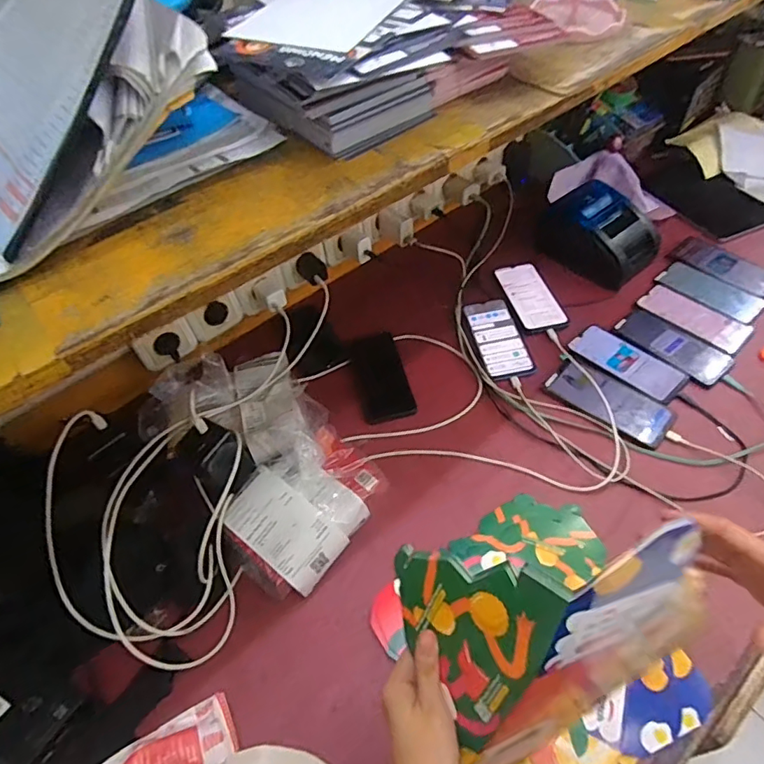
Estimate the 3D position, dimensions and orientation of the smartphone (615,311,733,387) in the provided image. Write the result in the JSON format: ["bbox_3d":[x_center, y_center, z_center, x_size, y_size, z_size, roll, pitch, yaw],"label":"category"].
[{"bbox_3d":[0.450,-0.059,0.799,0.081,0.004,0.161,-35,55,-21],"label":"smartphone"}]

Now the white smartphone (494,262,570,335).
[{"bbox_3d":[0.252,-0.146,0.884,0.078,0.013,0.166,-13,50,-5],"label":"white smartphone"}]

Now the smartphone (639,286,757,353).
[{"bbox_3d":[0.501,-0.106,0.832,0.075,0.006,0.161,-38,57,-24],"label":"smartphone"}]

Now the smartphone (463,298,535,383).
[{"bbox_3d":[0.187,-0.071,0.833,0.072,0.014,0.164,-12,50,-4],"label":"smartphone"}]

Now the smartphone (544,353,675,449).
[{"bbox_3d":[0.325,0.020,0.735,0.165,0.011,0.085,32,60,28],"label":"smartphone"}]

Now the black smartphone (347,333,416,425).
[{"bbox_3d":[-0.003,-0.008,0.804,0.076,0.015,0.164,-14,50,-6],"label":"black smartphone"}]

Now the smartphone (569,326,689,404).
[{"bbox_3d":[0.371,-0.031,0.785,0.074,0.006,0.162,-38,56,-23],"label":"smartphone"}]

